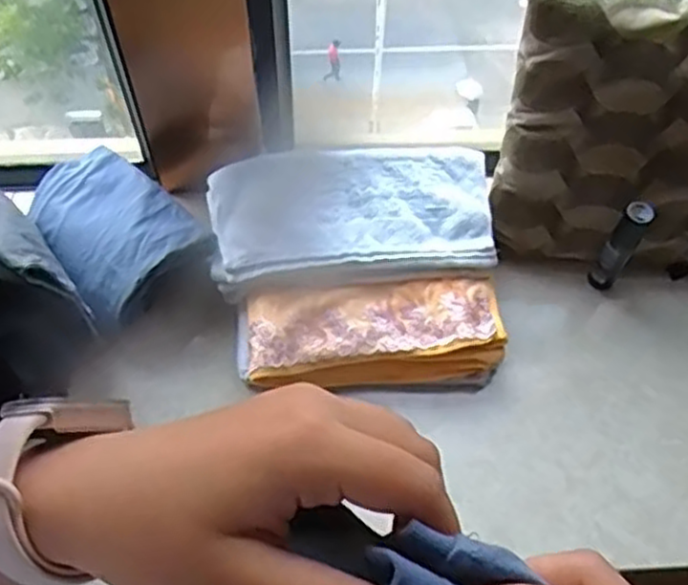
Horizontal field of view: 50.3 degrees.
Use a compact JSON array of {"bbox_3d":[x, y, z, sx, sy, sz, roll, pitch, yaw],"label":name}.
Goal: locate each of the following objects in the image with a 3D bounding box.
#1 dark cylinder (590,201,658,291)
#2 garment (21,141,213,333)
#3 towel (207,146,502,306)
[{"bbox_3d":[0.390,-0.064,1.032,0.037,0.190,0.036,0,60,-1],"label":"dark cylinder"},{"bbox_3d":[-0.332,-0.103,1.042,0.181,0.053,0.283,-36,66,-20],"label":"garment"},{"bbox_3d":[0.010,-0.118,1.039,0.385,0.045,0.212,-6,60,-5],"label":"towel"}]

